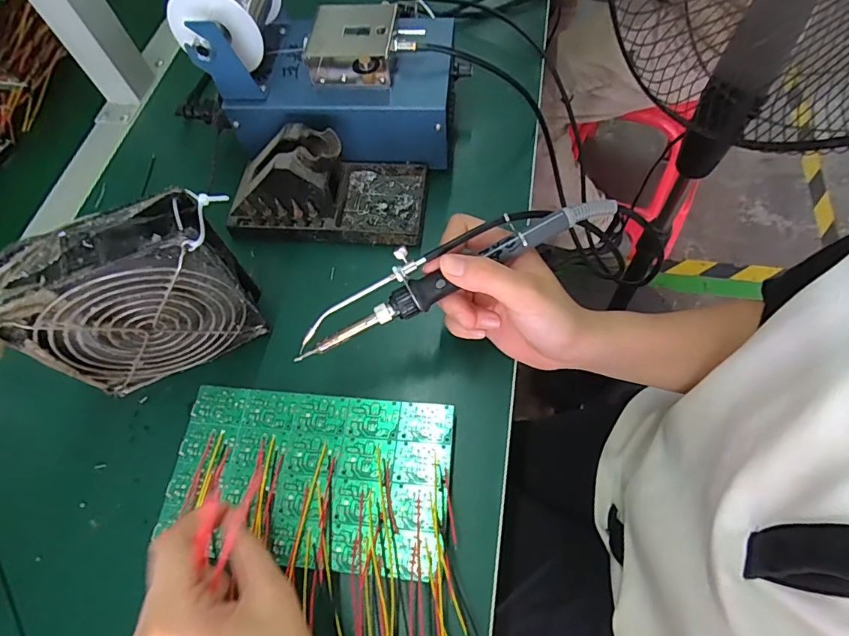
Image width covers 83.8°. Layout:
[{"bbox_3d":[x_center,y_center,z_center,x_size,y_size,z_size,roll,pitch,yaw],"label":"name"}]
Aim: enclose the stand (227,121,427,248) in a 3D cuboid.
[{"bbox_3d":[-0.078,-0.111,0.378,0.155,0.071,0.077,3,63,6],"label":"stand"}]

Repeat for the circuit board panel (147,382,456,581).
[{"bbox_3d":[-0.072,0.100,0.304,0.171,0.020,0.100,4,63,7],"label":"circuit board panel"}]

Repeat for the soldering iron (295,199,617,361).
[{"bbox_3d":[0.015,-0.032,0.285,0.205,0.026,0.029,-26,63,1],"label":"soldering iron"}]

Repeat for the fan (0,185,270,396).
[{"bbox_3d":[-0.176,-0.009,0.307,0.131,0.125,0.045,-25,64,-8],"label":"fan"}]

